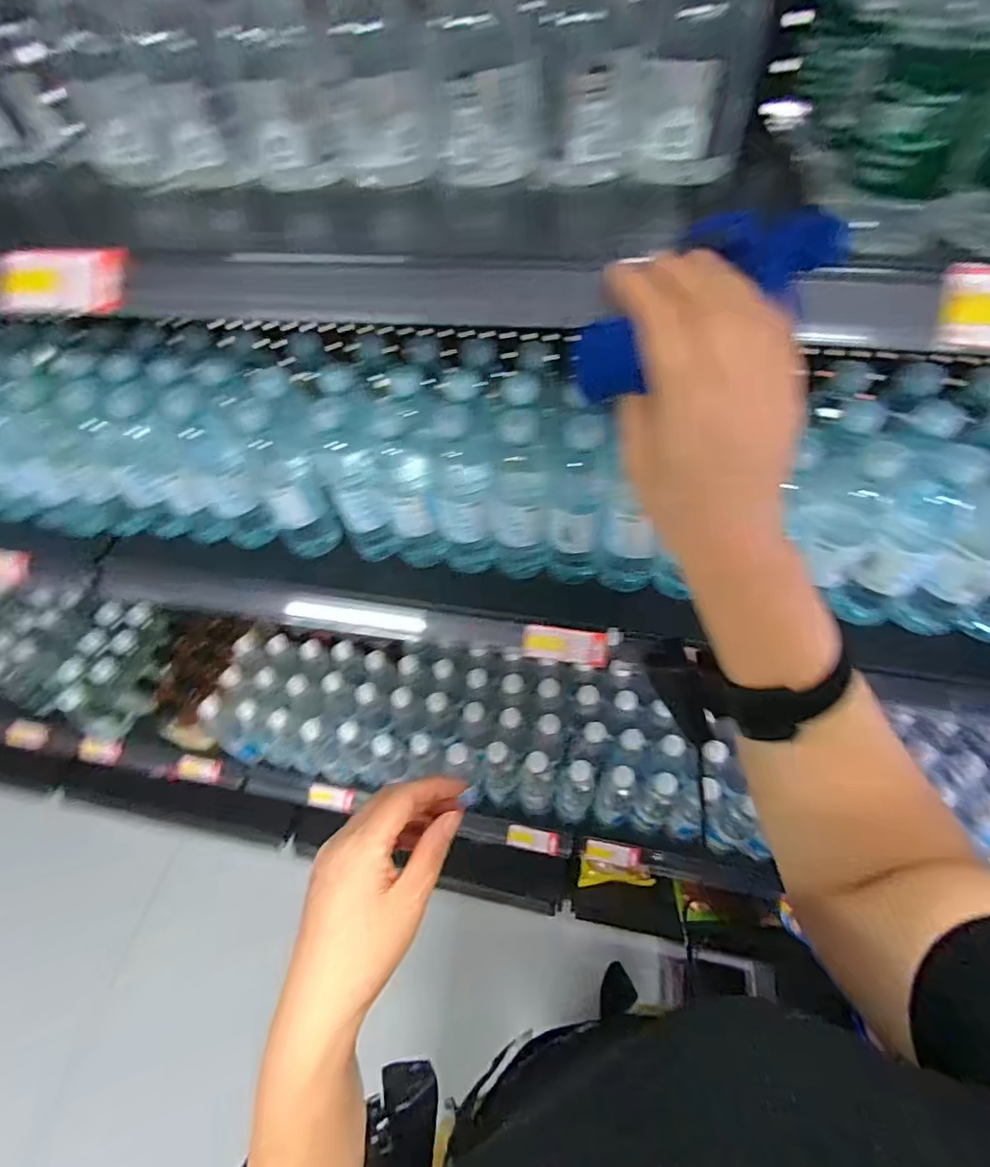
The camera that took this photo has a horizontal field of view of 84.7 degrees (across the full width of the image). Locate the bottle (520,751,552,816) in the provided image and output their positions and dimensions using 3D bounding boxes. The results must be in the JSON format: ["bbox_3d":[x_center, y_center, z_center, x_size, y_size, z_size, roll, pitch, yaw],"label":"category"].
[{"bbox_3d":[0.075,0.361,0.982,0.064,0.209,0.062,3,52,7],"label":"bottle"}]

